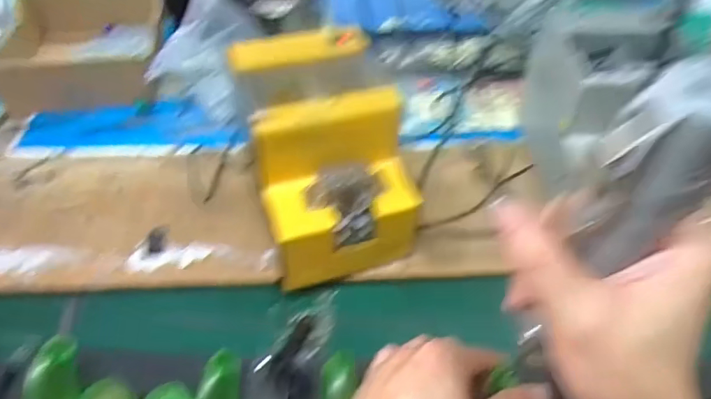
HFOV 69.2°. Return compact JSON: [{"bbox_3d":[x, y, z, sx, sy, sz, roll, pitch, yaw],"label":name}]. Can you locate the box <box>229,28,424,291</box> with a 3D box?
[{"bbox_3d":[-0.031,-0.042,0.463,0.125,0.140,0.188,-14,48,-15],"label":"box"}]

